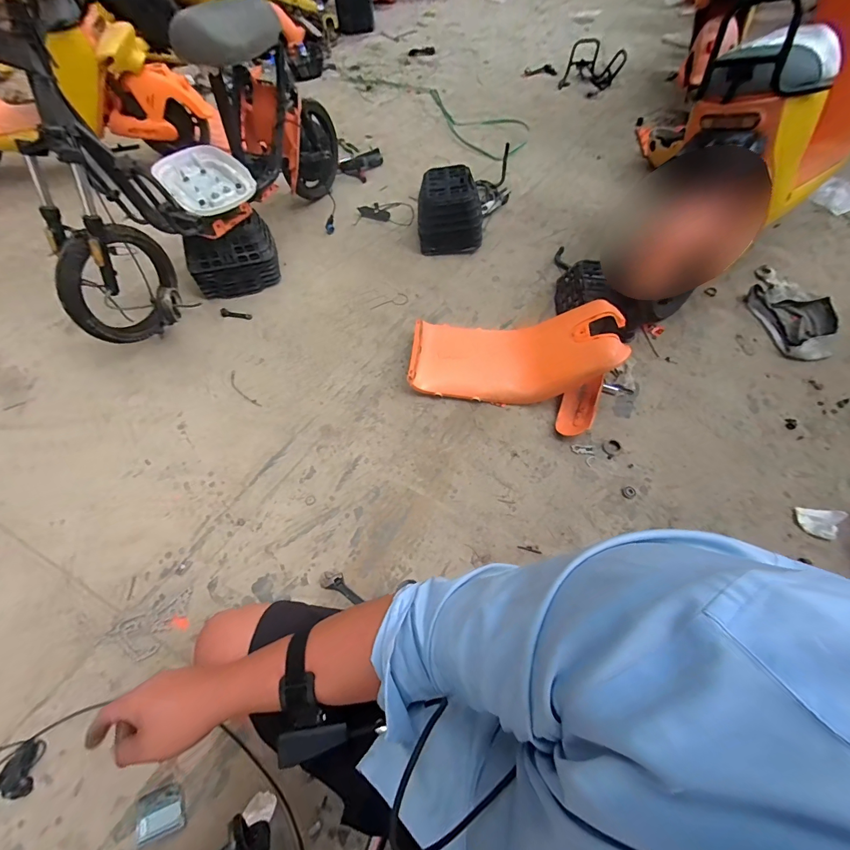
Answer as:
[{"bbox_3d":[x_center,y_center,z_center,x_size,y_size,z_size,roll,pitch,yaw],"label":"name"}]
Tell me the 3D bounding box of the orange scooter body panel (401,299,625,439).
[{"bbox_3d":[0.268,-0.228,1.245,0.639,0.220,0.332,14,61,10],"label":"orange scooter body panel"}]

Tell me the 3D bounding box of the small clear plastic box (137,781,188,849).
[{"bbox_3d":[-0.533,0.781,0.780,0.085,0.025,0.083,-21,61,-11],"label":"small clear plastic box"}]

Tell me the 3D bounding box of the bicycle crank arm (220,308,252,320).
[{"bbox_3d":[-0.731,-0.426,1.503,0.120,0.018,0.033,10,61,7],"label":"bicycle crank arm"}]

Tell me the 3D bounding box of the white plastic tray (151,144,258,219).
[{"bbox_3d":[-0.784,-0.887,1.377,0.261,0.062,0.352,-37,75,-14],"label":"white plastic tray"}]

